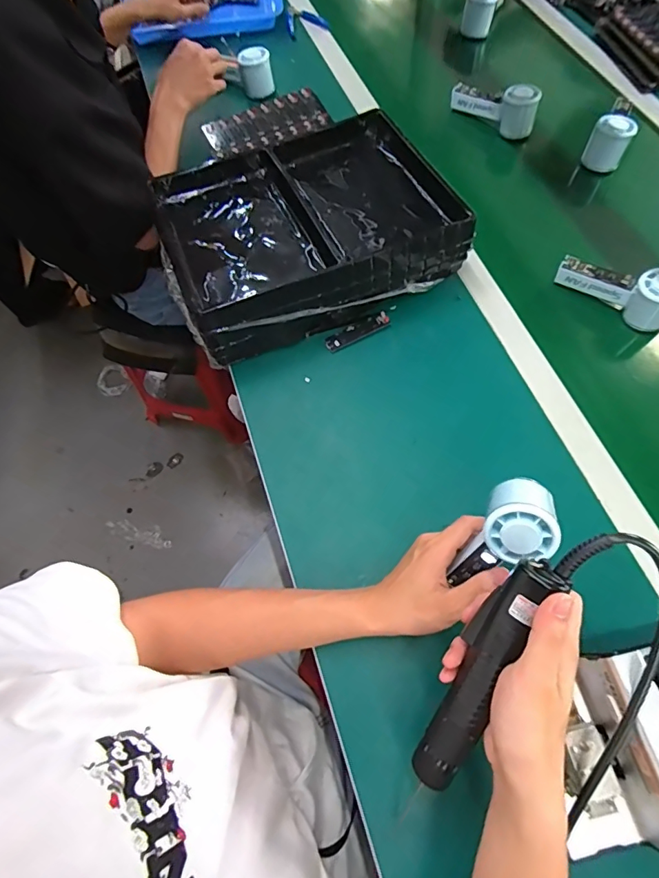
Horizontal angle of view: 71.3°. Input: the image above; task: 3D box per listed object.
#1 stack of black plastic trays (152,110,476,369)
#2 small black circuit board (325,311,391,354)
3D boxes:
[{"bbox_3d":[-0.038,-0.311,0.656,0.380,0.090,0.318,-23,67,-7],"label":"stack of black plastic trays"},{"bbox_3d":[0.038,-0.146,0.624,0.093,0.008,0.026,-27,67,-8],"label":"small black circuit board"}]

